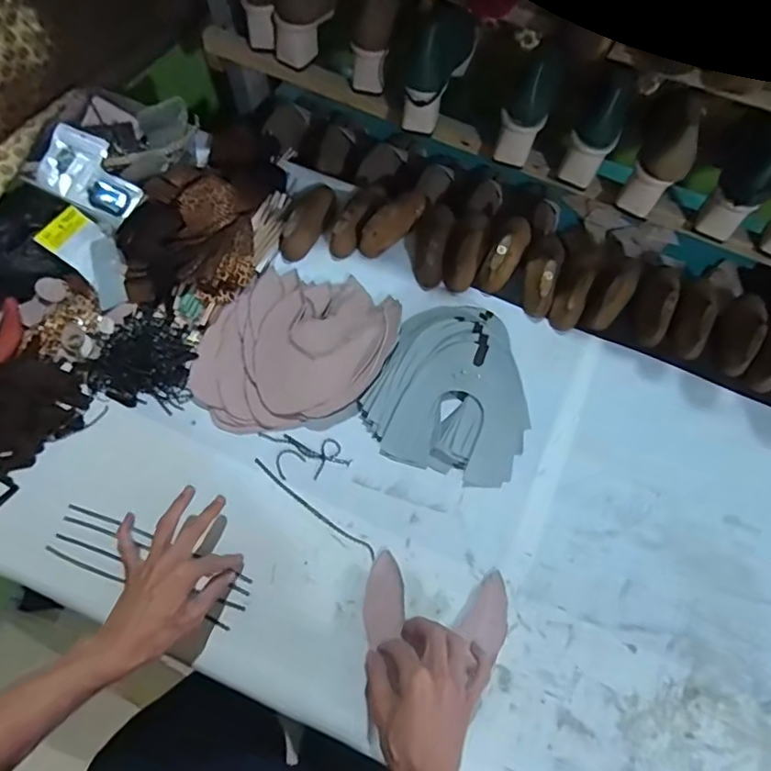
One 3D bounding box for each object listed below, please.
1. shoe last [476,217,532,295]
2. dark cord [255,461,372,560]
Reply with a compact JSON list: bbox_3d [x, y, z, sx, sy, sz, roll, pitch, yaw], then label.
[{"bbox_3d":[0.177,-0.198,0.786,0.046,0.053,0.131,30,70,11],"label":"shoe last"},{"bbox_3d":[-0.088,0.149,0.667,0.190,0.004,0.012,35,71,13],"label":"dark cord"}]

